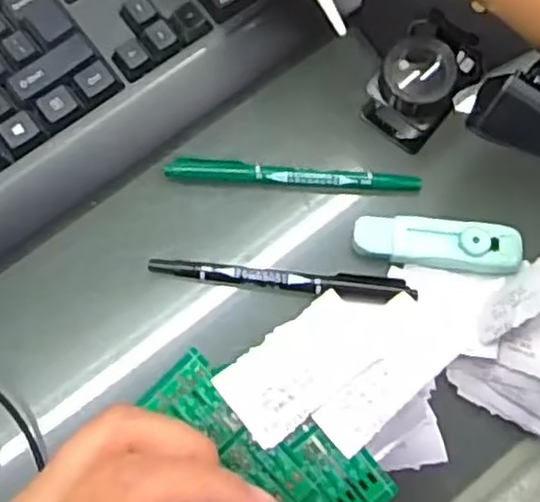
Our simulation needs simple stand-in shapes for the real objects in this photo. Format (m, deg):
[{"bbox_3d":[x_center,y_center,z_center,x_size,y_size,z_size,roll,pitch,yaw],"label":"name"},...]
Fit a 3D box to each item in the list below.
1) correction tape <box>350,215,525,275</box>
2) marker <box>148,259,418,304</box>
[{"bbox_3d":[0.088,-0.003,0.382,0.085,0.015,0.025,6,73,1],"label":"correction tape"},{"bbox_3d":[0.006,0.013,0.378,0.137,0.008,0.016,8,73,1],"label":"marker"}]

